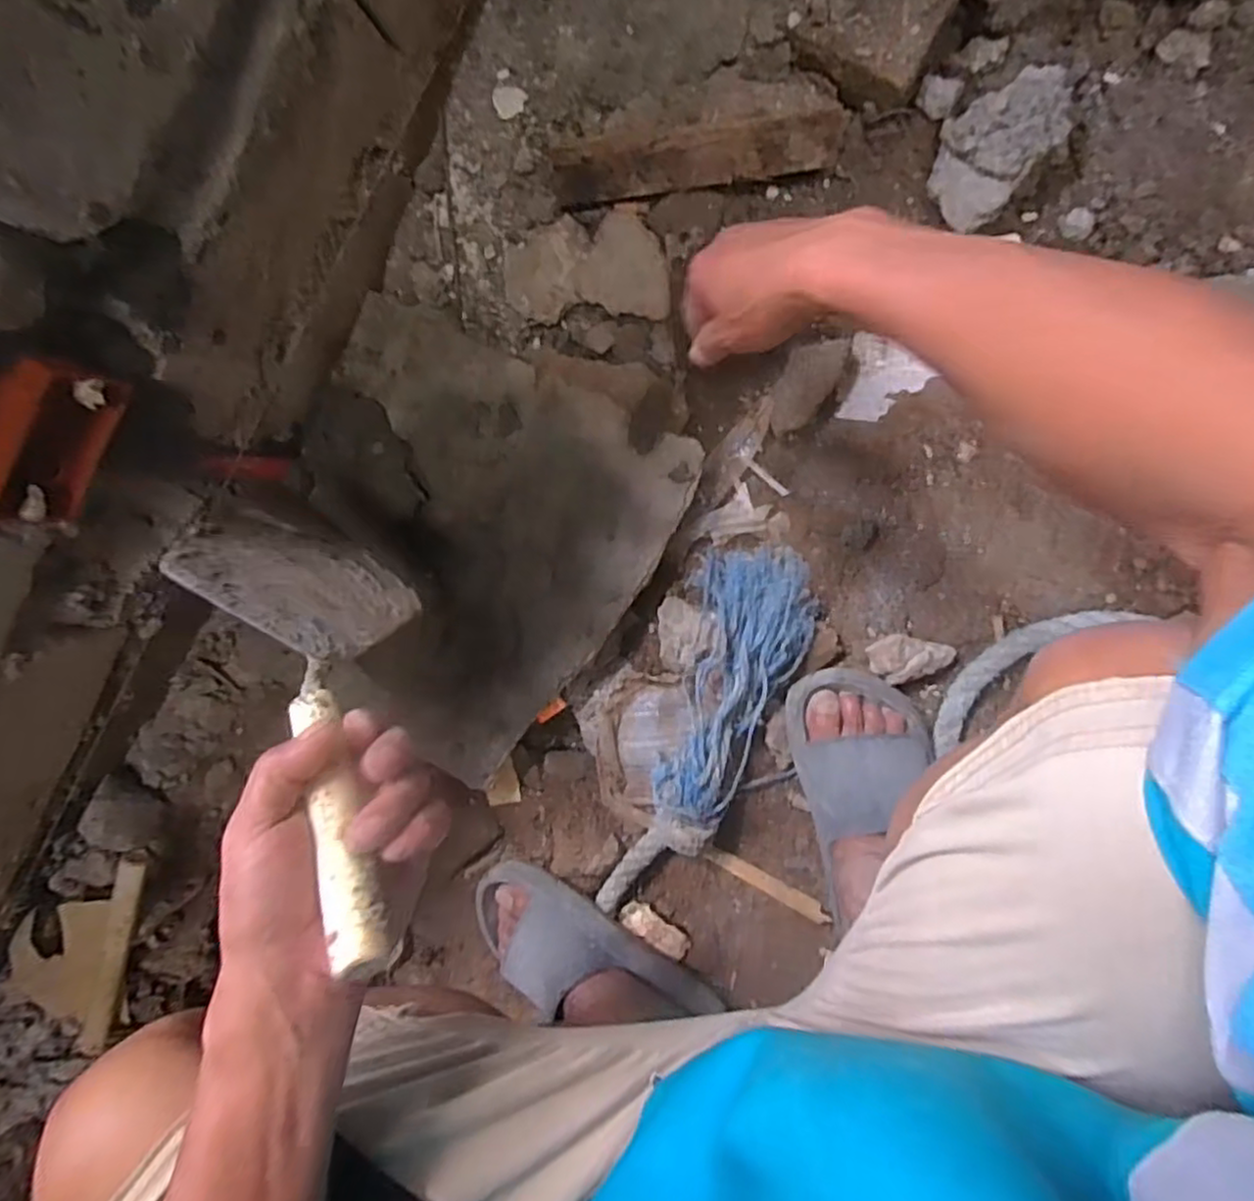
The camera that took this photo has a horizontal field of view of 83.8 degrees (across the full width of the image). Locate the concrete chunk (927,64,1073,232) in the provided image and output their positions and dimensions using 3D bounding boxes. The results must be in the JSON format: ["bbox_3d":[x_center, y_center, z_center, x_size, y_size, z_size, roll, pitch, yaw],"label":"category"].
[{"bbox_3d":[0.293,-0.365,0.558,0.076,0.049,0.109,42,100,-2],"label":"concrete chunk"}]

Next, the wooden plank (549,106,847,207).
[{"bbox_3d":[0.058,-0.371,0.575,0.241,0.026,0.049,-6,98,6],"label":"wooden plank"}]

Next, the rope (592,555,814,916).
[{"bbox_3d":[0.061,0.138,0.654,0.116,0.045,0.396,23,100,1],"label":"rope"}]

